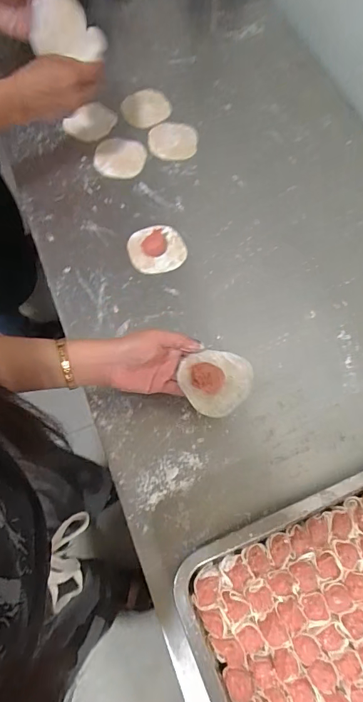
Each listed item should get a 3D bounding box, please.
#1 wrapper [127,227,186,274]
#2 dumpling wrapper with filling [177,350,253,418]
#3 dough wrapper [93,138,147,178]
[{"bbox_3d":[-0.038,-0.153,0.609,0.081,0.015,0.077,0,69,-1],"label":"wrapper"},{"bbox_3d":[0.038,0.028,0.454,0.078,0.029,0.077,0,67,0],"label":"dumpling wrapper with filling"},{"bbox_3d":[-0.101,-0.320,0.661,0.083,0.009,0.081,0,69,-1],"label":"dough wrapper"}]

